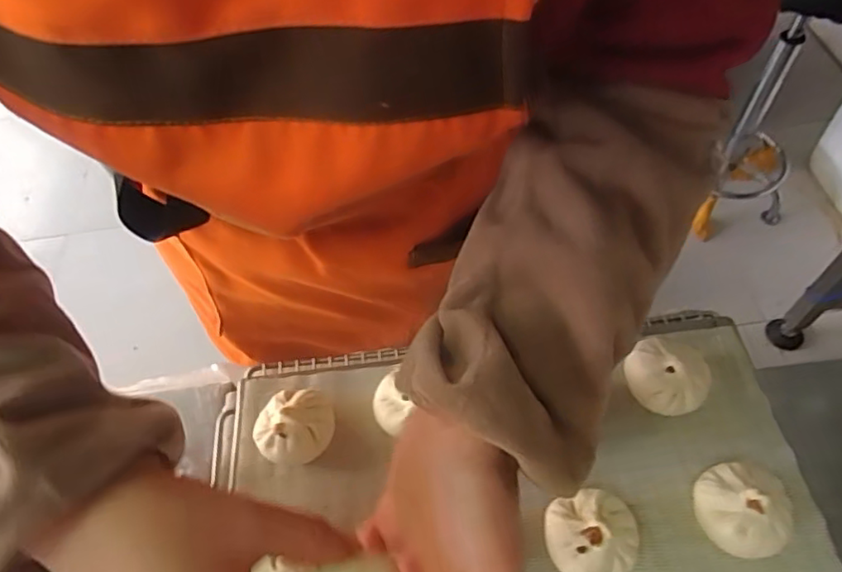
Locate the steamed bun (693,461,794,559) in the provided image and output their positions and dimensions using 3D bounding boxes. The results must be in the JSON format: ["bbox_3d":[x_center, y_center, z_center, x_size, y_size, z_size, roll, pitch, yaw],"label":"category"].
[{"bbox_3d":[0.199,0.136,0.356,0.050,0.040,0.054,-3,57,5],"label":"steamed bun"}]

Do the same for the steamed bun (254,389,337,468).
[{"bbox_3d":[-0.094,0.104,0.414,0.057,0.038,0.051,0,53,7],"label":"steamed bun"}]

